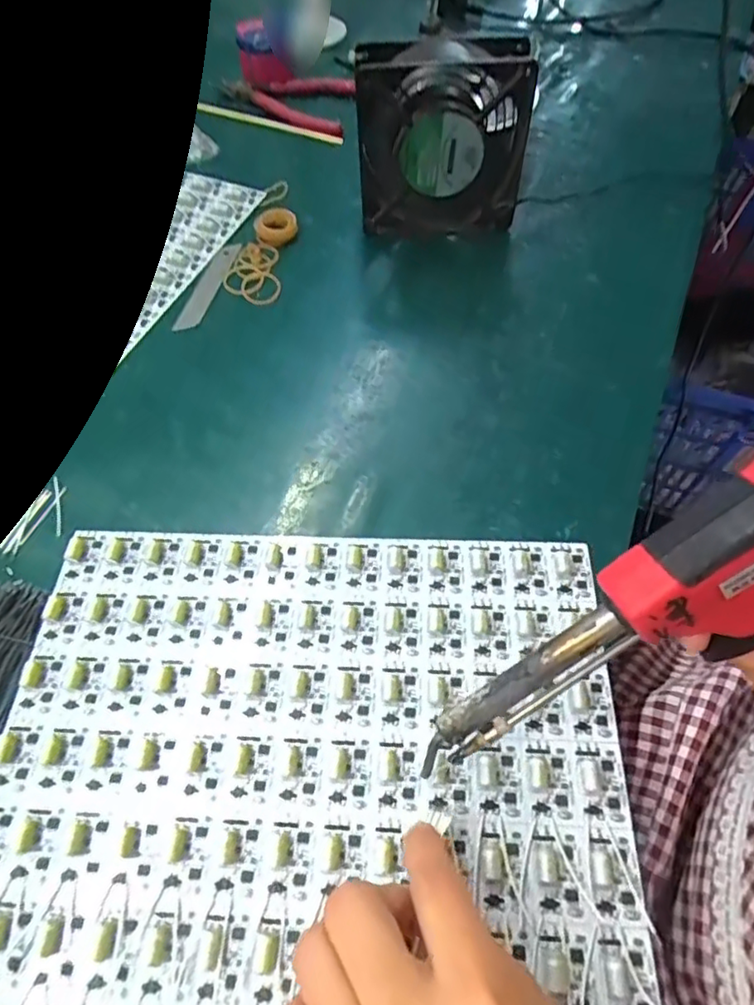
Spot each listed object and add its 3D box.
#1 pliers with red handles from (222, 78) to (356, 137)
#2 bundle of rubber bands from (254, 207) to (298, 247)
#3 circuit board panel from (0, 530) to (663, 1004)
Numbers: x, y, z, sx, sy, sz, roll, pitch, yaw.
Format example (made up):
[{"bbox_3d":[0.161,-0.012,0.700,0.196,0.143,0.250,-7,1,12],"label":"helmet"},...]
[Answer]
[{"bbox_3d":[-0.085,-0.398,0.589,0.144,0.022,0.071,26,62,16],"label":"pliers with red handles"},{"bbox_3d":[-0.082,-0.225,0.489,0.035,0.016,0.034,-1,58,1],"label":"bundle of rubber bands"},{"bbox_3d":[-0.034,0.121,0.276,0.287,0.005,0.240,2,58,4],"label":"circuit board panel"}]

